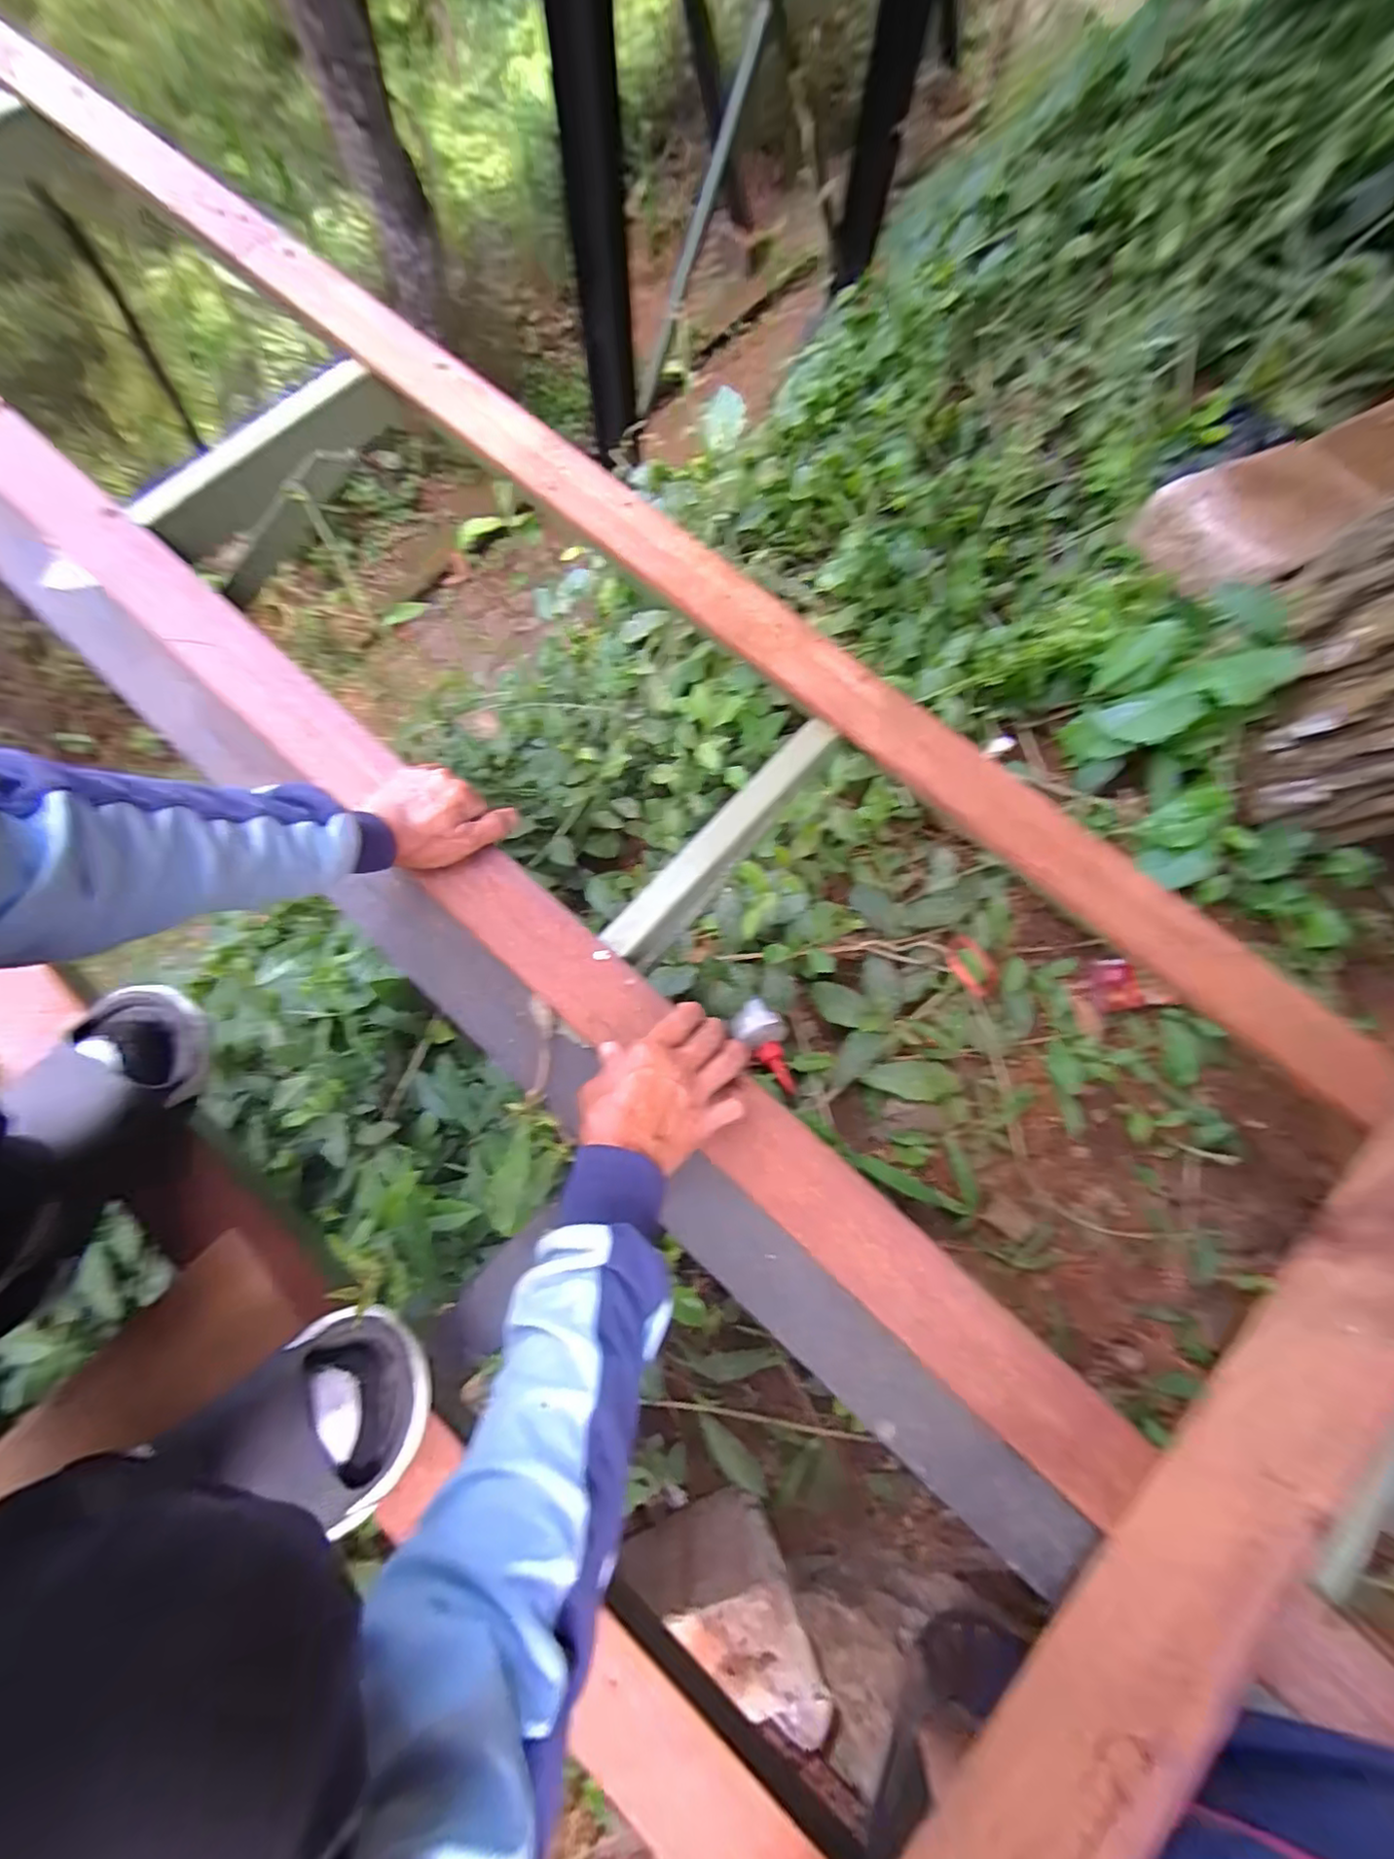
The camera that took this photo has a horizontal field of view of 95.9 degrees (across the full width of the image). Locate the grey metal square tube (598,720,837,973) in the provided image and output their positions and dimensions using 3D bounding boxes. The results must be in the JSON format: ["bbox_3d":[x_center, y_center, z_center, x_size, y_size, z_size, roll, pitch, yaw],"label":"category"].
[{"bbox_3d":[0.023,-0.079,0.577,0.034,0.077,0.278,40,79,9],"label":"grey metal square tube"}]

